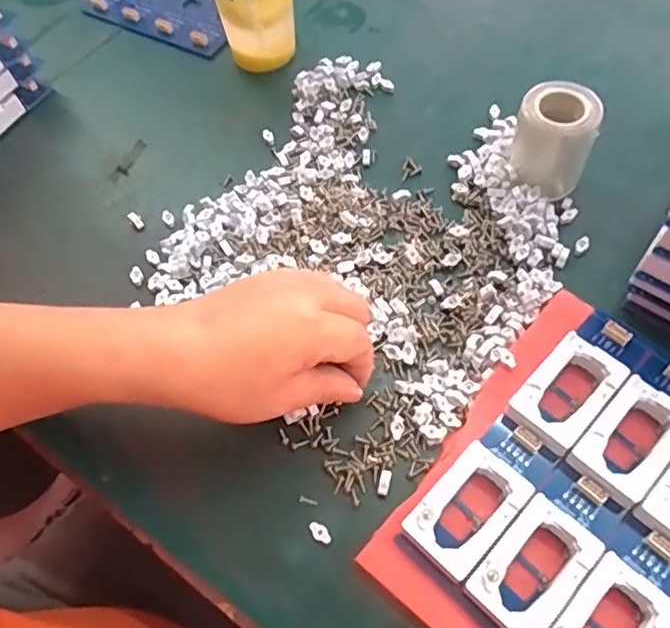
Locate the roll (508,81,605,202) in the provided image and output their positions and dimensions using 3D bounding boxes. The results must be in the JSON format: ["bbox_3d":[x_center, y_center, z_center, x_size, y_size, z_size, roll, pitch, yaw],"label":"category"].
[{"bbox_3d":[0.153,-0.120,0.427,0.051,0.067,0.051,-2,60,3],"label":"roll"}]

